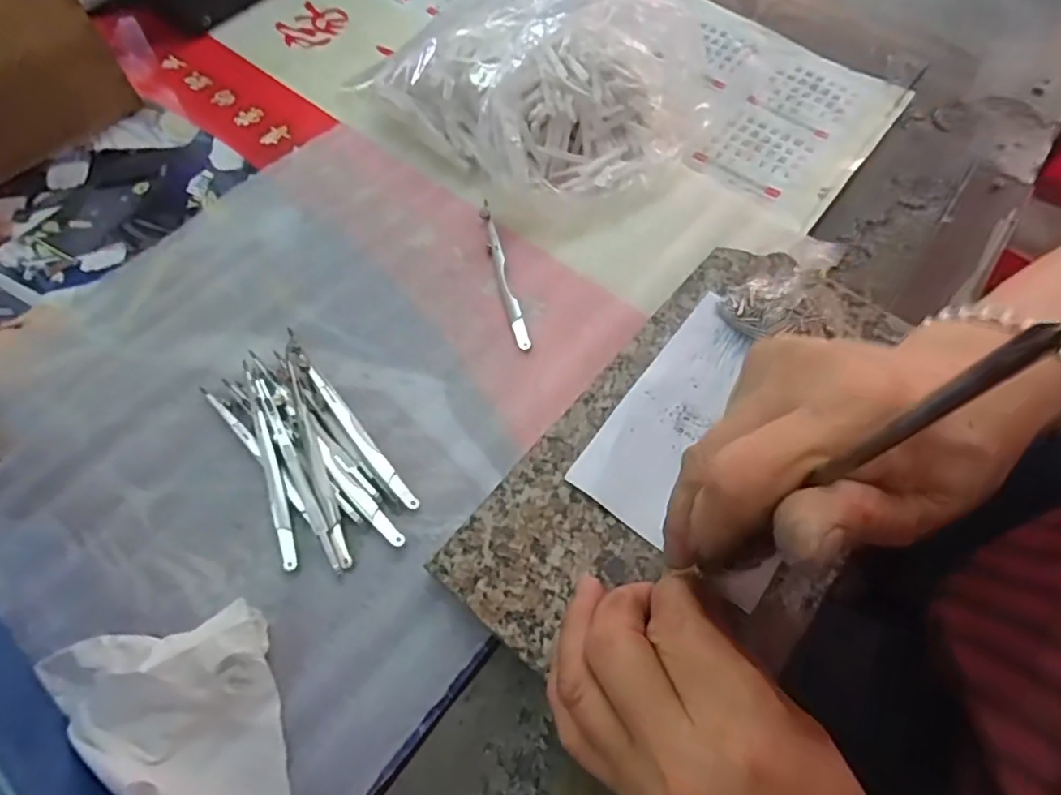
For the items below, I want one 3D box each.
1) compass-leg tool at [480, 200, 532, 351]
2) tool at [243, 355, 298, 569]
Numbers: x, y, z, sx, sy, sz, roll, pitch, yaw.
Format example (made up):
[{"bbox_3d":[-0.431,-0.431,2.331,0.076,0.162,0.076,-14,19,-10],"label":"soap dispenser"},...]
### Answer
[{"bbox_3d":[-0.016,-0.073,0.338,0.009,0.006,0.107,-14,65,-8],"label":"compass-leg tool"},{"bbox_3d":[-0.126,0.030,0.282,0.007,0.014,0.107,-18,66,-10],"label":"tool"}]

